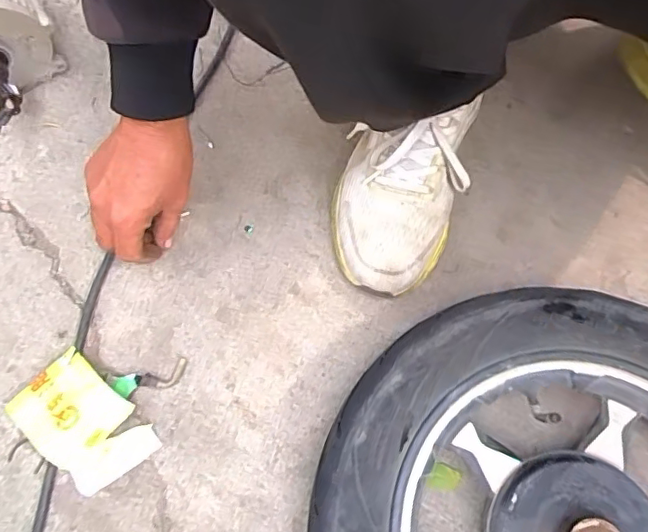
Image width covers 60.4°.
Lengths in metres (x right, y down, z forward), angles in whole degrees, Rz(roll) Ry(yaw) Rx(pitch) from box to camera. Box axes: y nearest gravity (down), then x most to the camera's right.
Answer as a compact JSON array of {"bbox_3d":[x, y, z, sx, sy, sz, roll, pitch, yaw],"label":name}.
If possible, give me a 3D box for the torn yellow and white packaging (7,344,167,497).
[{"bbox_3d":[-0.202,0.127,0.459,0.112,0.031,0.069,42,76,16],"label":"torn yellow and white packaging"}]

